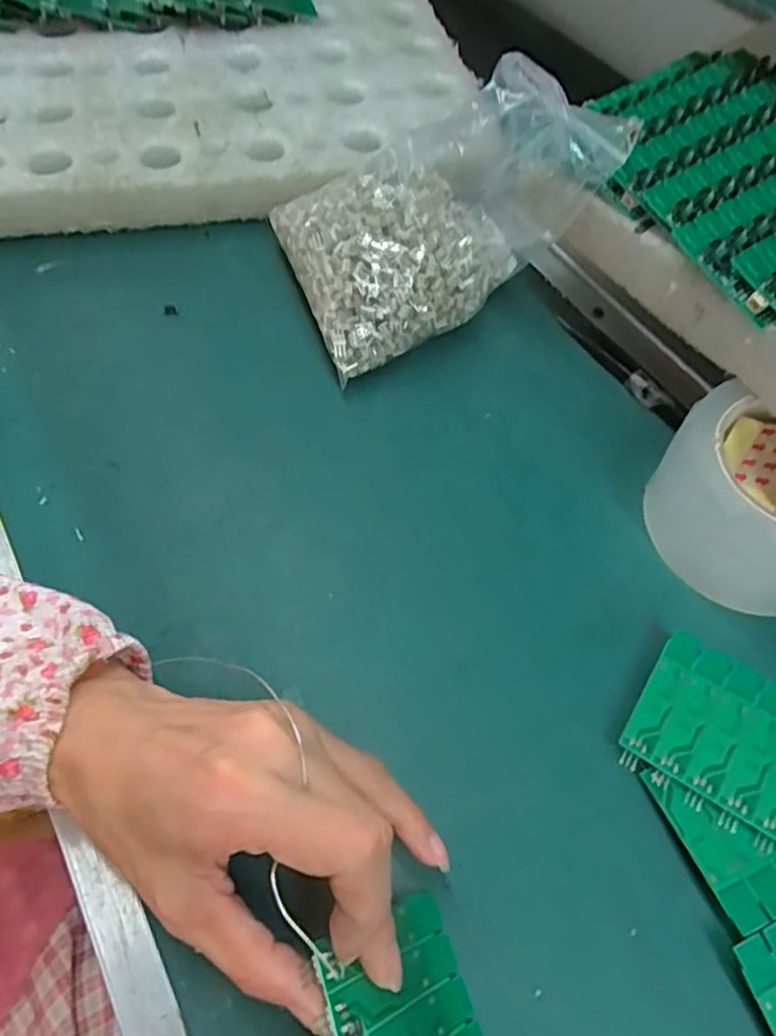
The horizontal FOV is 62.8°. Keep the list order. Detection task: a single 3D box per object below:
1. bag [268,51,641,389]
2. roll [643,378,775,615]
[{"bbox_3d":[0.026,-0.180,0.379,0.167,0.110,0.133,-17,61,-14],"label":"bag"},{"bbox_3d":[0.183,-0.006,0.311,0.098,0.057,0.082,22,60,10],"label":"roll"}]

